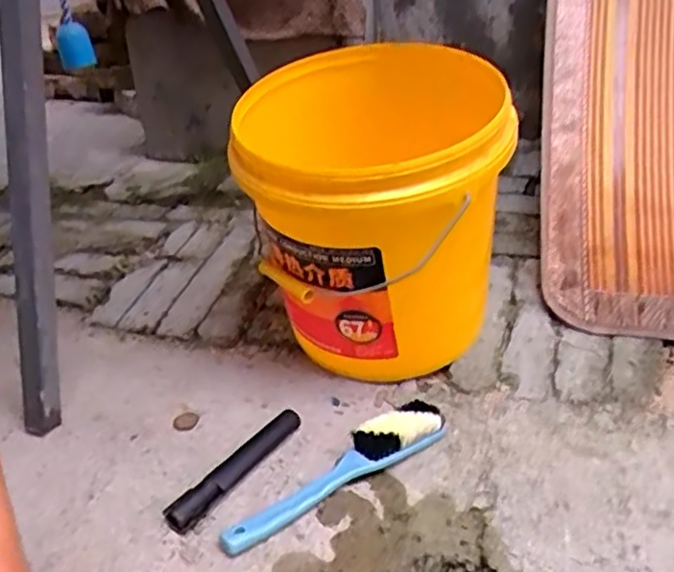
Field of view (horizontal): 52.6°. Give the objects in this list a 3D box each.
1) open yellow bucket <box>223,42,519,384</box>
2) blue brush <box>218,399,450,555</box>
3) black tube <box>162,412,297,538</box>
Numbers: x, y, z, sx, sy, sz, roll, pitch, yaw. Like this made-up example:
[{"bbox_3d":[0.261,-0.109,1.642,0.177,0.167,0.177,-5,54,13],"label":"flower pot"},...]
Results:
[{"bbox_3d":[0.039,-0.063,0.710,0.262,0.288,0.237,-2,31,3],"label":"open yellow bucket"},{"bbox_3d":[-0.001,0.159,0.597,0.226,0.029,0.042,-21,35,-26],"label":"blue brush"},{"bbox_3d":[-0.088,0.161,0.608,0.023,0.022,0.154,19,38,33],"label":"black tube"}]

